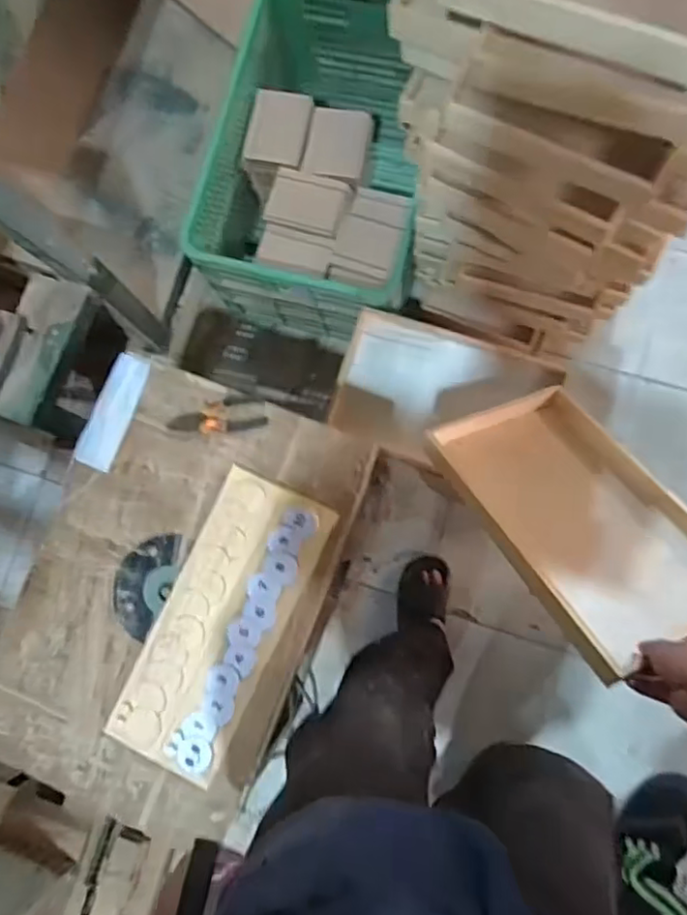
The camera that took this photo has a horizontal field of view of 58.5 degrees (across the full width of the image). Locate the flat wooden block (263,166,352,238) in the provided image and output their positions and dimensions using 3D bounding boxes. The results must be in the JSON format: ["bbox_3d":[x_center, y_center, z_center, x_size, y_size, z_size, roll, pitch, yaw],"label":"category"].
[{"bbox_3d":[-0.071,-0.494,1.182,0.153,0.030,0.124,17,85,8],"label":"flat wooden block"}]

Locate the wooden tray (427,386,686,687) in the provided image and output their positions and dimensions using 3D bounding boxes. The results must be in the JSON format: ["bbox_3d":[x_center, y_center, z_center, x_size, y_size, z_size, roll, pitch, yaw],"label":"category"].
[{"bbox_3d":[0.303,0.065,0.812,0.245,0.057,0.408,-18,52,-19],"label":"wooden tray"}]

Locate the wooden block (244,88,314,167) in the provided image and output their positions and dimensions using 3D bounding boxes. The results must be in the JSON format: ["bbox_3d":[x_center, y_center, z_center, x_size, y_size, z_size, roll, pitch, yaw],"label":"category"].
[{"bbox_3d":[-0.129,-0.653,1.216,0.118,0.017,0.148,13,84,10],"label":"wooden block"}]

